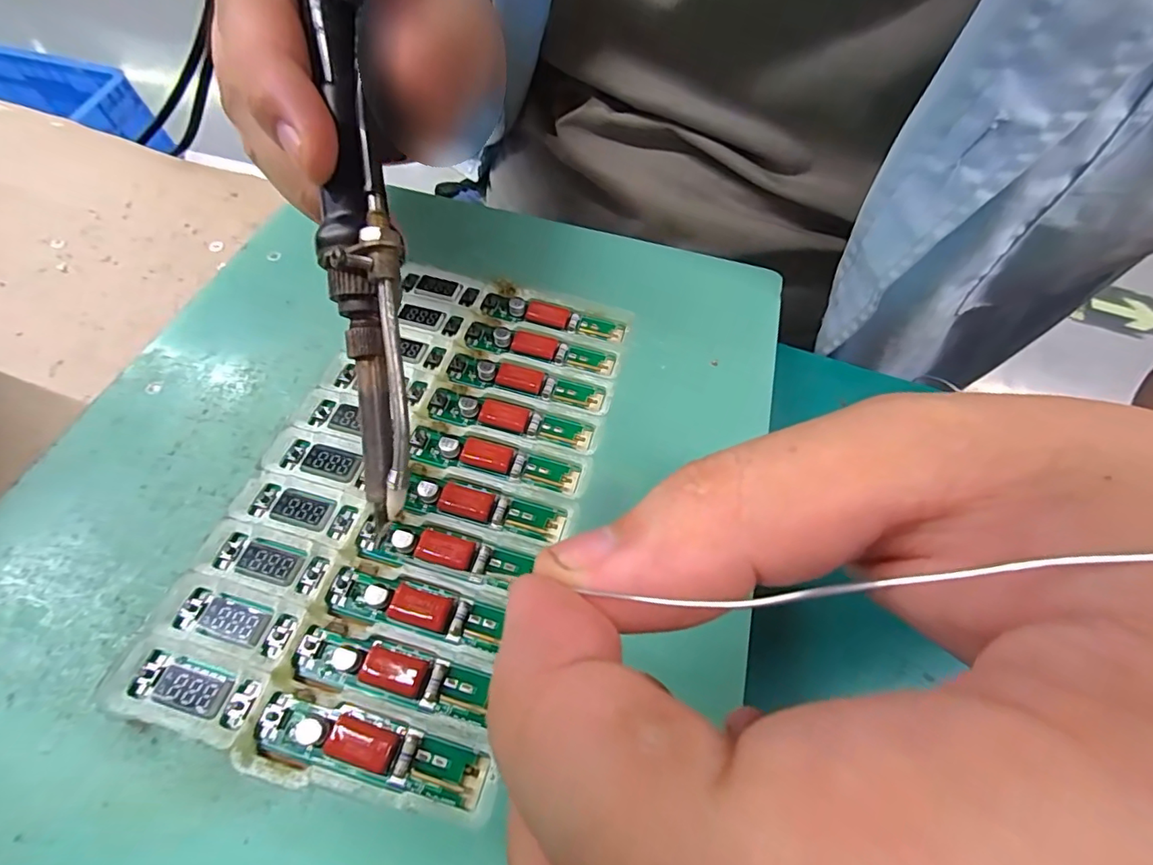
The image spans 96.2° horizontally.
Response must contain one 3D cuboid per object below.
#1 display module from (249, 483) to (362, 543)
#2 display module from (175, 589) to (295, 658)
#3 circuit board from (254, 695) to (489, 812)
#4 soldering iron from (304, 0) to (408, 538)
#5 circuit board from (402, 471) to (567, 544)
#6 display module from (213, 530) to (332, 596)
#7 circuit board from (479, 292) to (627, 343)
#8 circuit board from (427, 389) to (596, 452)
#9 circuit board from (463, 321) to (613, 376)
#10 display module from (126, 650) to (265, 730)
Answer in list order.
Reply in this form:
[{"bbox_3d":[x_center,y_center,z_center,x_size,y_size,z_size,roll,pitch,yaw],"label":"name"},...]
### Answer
[{"bbox_3d":[-0.083,0.023,0.155,0.032,0.004,0.011,14,65,7],"label":"display module"},{"bbox_3d":[-0.092,0.050,0.138,0.033,0.004,0.011,13,65,6],"label":"display module"},{"bbox_3d":[-0.050,0.076,0.125,0.056,0.004,0.014,11,65,5],"label":"circuit board"},{"bbox_3d":[-0.060,-0.072,0.138,0.021,0.017,0.192,-6,94,-3],"label":"soldering iron"},{"bbox_3d":[-0.029,0.024,0.162,0.050,0.007,0.012,11,65,5],"label":"circuit board"},{"bbox_3d":[-0.087,0.036,0.146,0.033,0.004,0.011,14,65,7],"label":"display module"},{"bbox_3d":[-0.010,-0.047,0.206,0.057,0.008,0.011,12,65,6],"label":"circuit board"},{"bbox_3d":[-0.023,-0.005,0.178,0.056,0.009,0.011,11,65,5],"label":"circuit board"},{"bbox_3d":[-0.014,-0.031,0.196,0.057,0.009,0.012,12,65,6],"label":"circuit board"},{"bbox_3d":[-0.096,0.064,0.130,0.032,0.004,0.011,13,65,6],"label":"display module"}]

